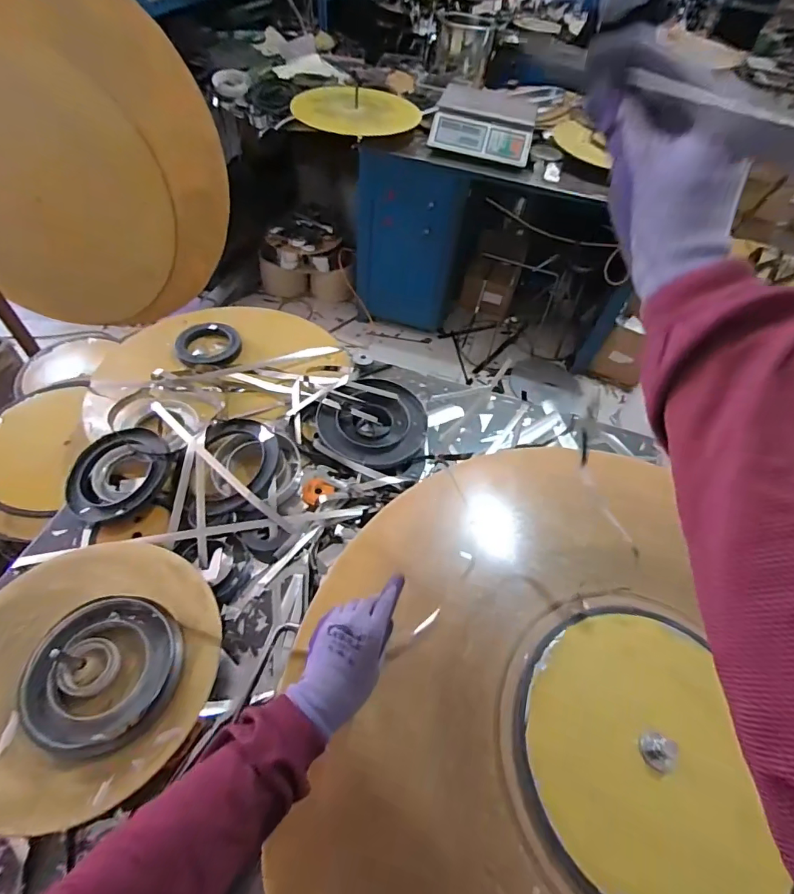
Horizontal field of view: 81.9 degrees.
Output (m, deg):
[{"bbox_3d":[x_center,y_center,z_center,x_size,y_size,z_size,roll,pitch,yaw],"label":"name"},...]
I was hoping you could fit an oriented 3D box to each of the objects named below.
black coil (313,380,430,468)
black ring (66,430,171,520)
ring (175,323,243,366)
[{"bbox_3d":[-0.038,-0.039,0.792,0.176,0.032,0.187,3,53,-4],"label":"black coil"},{"bbox_3d":[-0.414,0.037,0.678,0.139,0.029,0.148,-3,62,5],"label":"black ring"},{"bbox_3d":[-0.360,-0.200,0.881,0.114,0.025,0.117,3,53,-4],"label":"ring"}]

